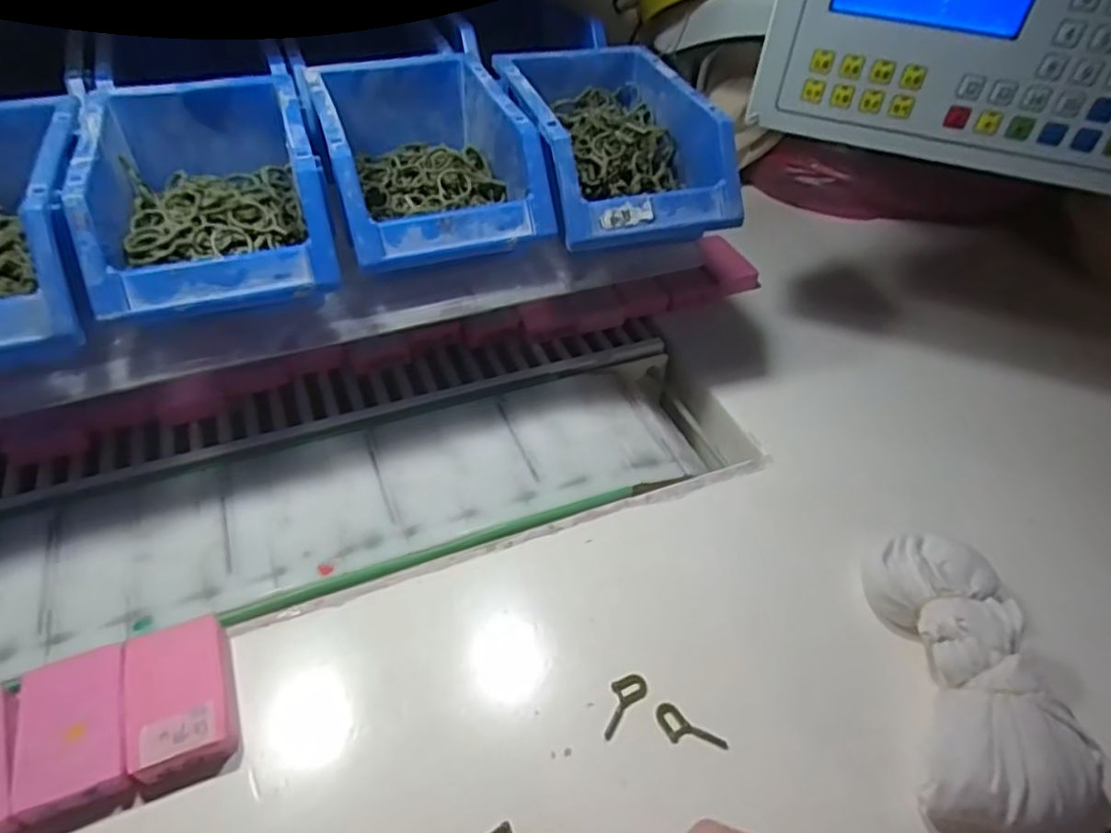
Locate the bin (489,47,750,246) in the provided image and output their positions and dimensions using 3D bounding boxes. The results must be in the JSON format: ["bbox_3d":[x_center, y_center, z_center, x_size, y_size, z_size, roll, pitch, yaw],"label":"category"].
[{"bbox_3d":[0.038,-0.194,0.479,0.120,0.058,0.172,-12,47,-15],"label":"bin"}]

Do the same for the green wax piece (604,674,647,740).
[{"bbox_3d":[0.033,0.149,0.360,0.015,0.004,0.037,32,52,25],"label":"green wax piece"}]

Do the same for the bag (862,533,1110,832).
[{"bbox_3d":[0.225,0.131,0.357,0.092,0.044,0.161,6,45,2],"label":"bag"}]

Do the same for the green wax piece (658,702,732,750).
[{"bbox_3d":[0.069,0.161,0.351,0.038,0.004,0.015,26,49,20],"label":"green wax piece"}]

